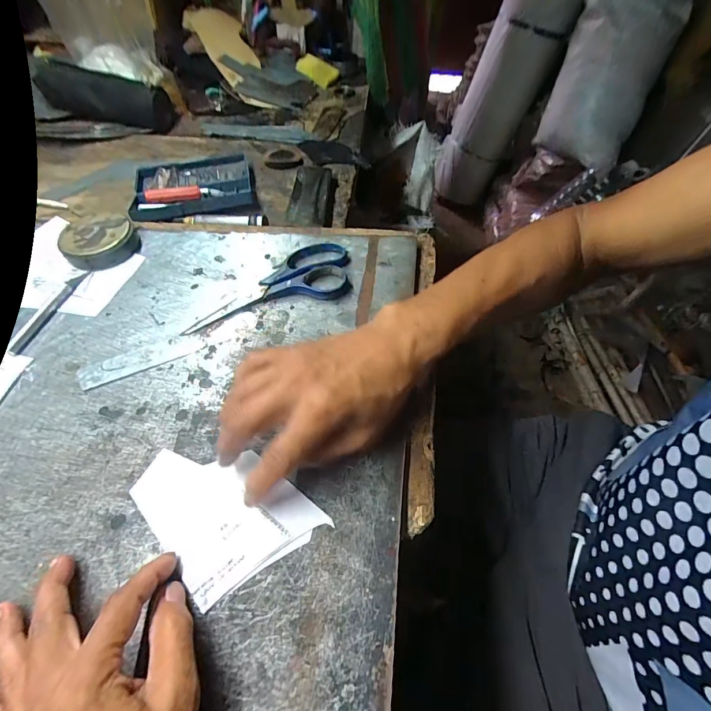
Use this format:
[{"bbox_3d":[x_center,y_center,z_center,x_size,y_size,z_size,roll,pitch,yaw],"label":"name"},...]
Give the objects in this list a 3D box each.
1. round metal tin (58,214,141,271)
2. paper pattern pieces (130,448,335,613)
[{"bbox_3d":[-0.284,-0.127,0.432,0.067,0.031,0.065,2,55,-3],"label":"round metal tin"},{"bbox_3d":[-0.097,0.105,0.276,0.089,0.009,0.123,-39,61,-24],"label":"paper pattern pieces"}]

